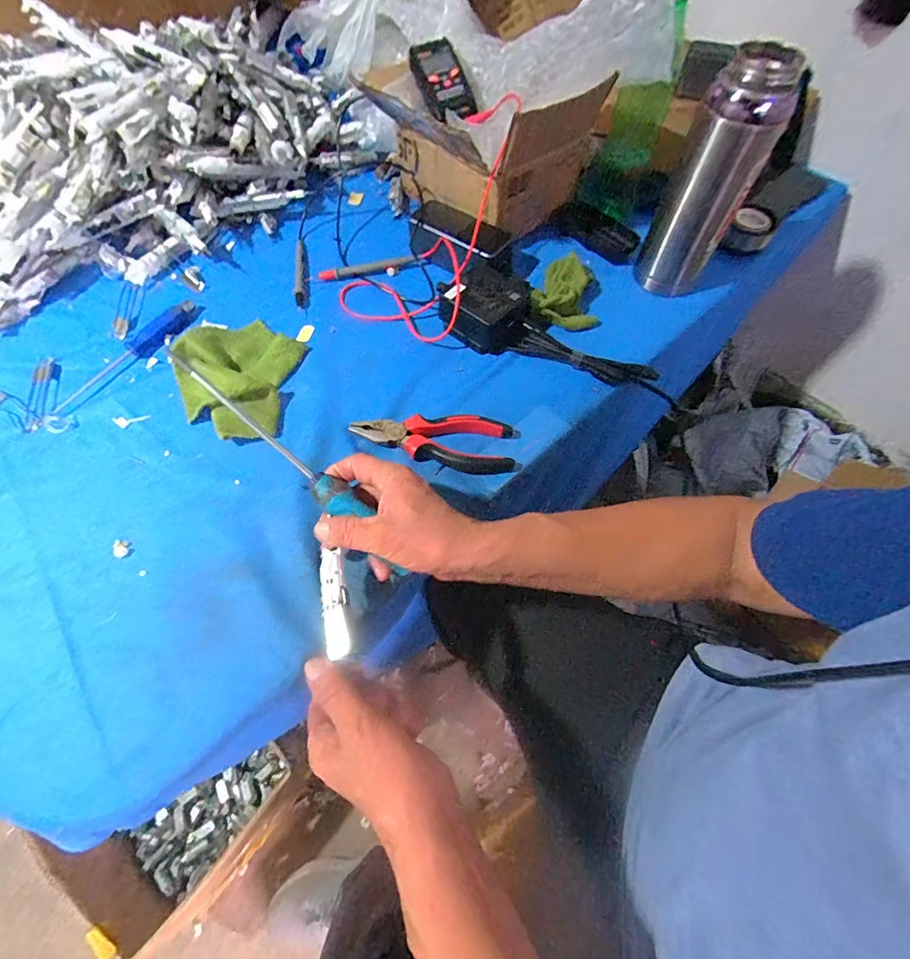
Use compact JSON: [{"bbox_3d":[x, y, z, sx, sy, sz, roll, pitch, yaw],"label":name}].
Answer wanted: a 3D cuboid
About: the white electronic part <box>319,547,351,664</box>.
[{"bbox_3d":[-0.091,0.091,0.339,0.019,0.007,0.079,-11,66,-6],"label":"white electronic part"}]

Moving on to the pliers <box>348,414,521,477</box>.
[{"bbox_3d":[-0.018,-0.038,0.444,0.160,0.022,0.056,6,61,3],"label":"pliers"}]

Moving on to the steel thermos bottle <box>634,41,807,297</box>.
[{"bbox_3d":[0.271,-0.319,0.477,0.076,0.198,0.085,24,64,12],"label":"steel thermos bottle"}]

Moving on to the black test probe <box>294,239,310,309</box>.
[{"bbox_3d":[-0.193,-0.263,0.569,0.016,0.009,0.112,-7,62,-4],"label":"black test probe"}]

